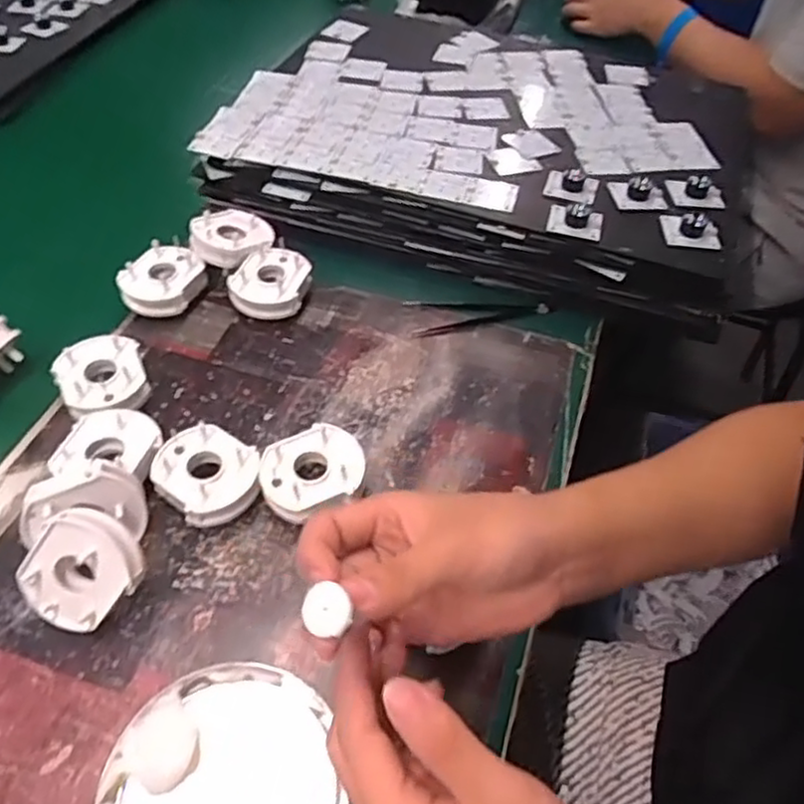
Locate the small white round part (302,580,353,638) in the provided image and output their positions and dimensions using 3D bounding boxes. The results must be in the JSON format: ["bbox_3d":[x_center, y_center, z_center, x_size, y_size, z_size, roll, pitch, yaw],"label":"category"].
[{"bbox_3d":[-0.029,0.082,0.272,0.021,0.008,0.021,-13,62,25],"label":"small white round part"}]

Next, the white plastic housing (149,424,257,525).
[{"bbox_3d":[-0.132,0.052,0.478,0.070,0.036,0.062,35,57,22],"label":"white plastic housing"}]

